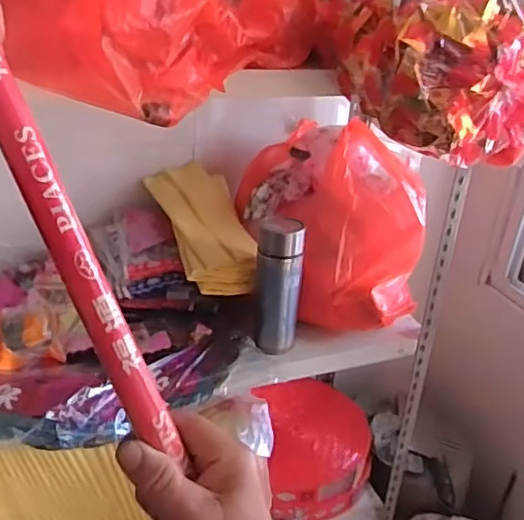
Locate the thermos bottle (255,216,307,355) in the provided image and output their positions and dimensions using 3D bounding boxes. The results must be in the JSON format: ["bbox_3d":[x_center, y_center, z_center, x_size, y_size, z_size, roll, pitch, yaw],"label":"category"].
[{"bbox_3d":[0.024,0.038,0.854,0.064,0.194,0.055,6,28,3],"label":"thermos bottle"}]

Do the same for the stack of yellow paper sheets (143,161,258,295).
[{"bbox_3d":[-0.089,-0.065,0.936,0.128,0.049,0.301,-8,46,-23],"label":"stack of yellow paper sheets"}]

